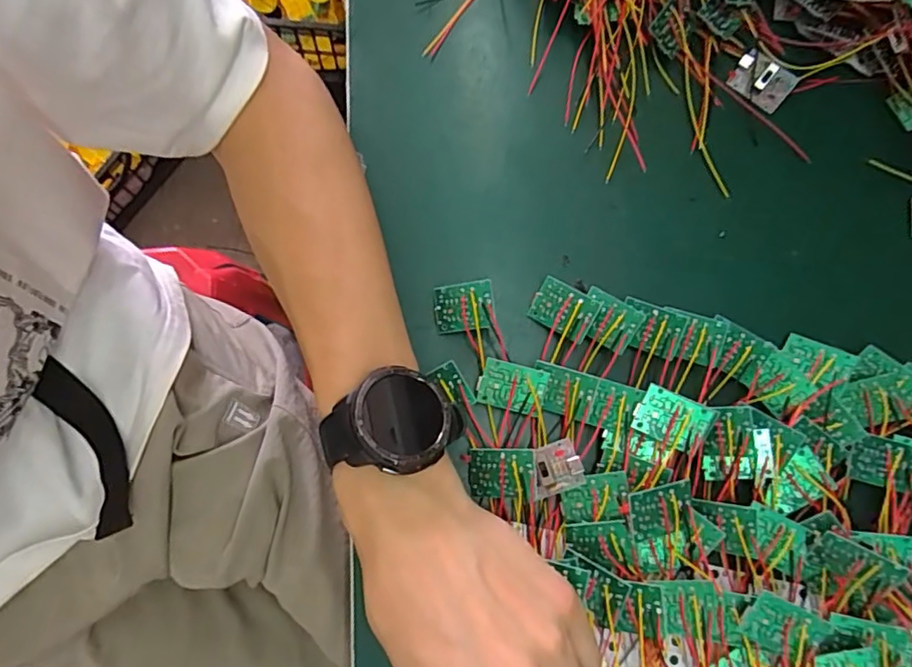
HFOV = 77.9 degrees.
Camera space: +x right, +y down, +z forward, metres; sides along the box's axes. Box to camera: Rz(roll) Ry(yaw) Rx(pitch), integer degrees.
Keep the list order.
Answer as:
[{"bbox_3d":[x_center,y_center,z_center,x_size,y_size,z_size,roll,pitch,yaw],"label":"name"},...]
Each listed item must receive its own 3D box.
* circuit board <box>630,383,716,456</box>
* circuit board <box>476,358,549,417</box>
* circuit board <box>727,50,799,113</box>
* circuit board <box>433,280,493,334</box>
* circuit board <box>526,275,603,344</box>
[{"bbox_3d":[0.113,0.045,0.294,0.036,0.004,0.026,25,93,6],"label":"circuit board"},{"bbox_3d":[0.030,0.029,0.308,0.035,0.004,0.026,15,102,4],"label":"circuit board"},{"bbox_3d":[0.197,-0.163,0.360,0.037,0.008,0.028,37,79,6],"label":"circuit board"},{"bbox_3d":[0.004,-0.014,0.318,0.034,0.004,0.027,-7,92,24],"label":"circuit board"},{"bbox_3d":[0.061,-0.014,0.321,0.035,0.004,0.026,31,104,22],"label":"circuit board"}]

